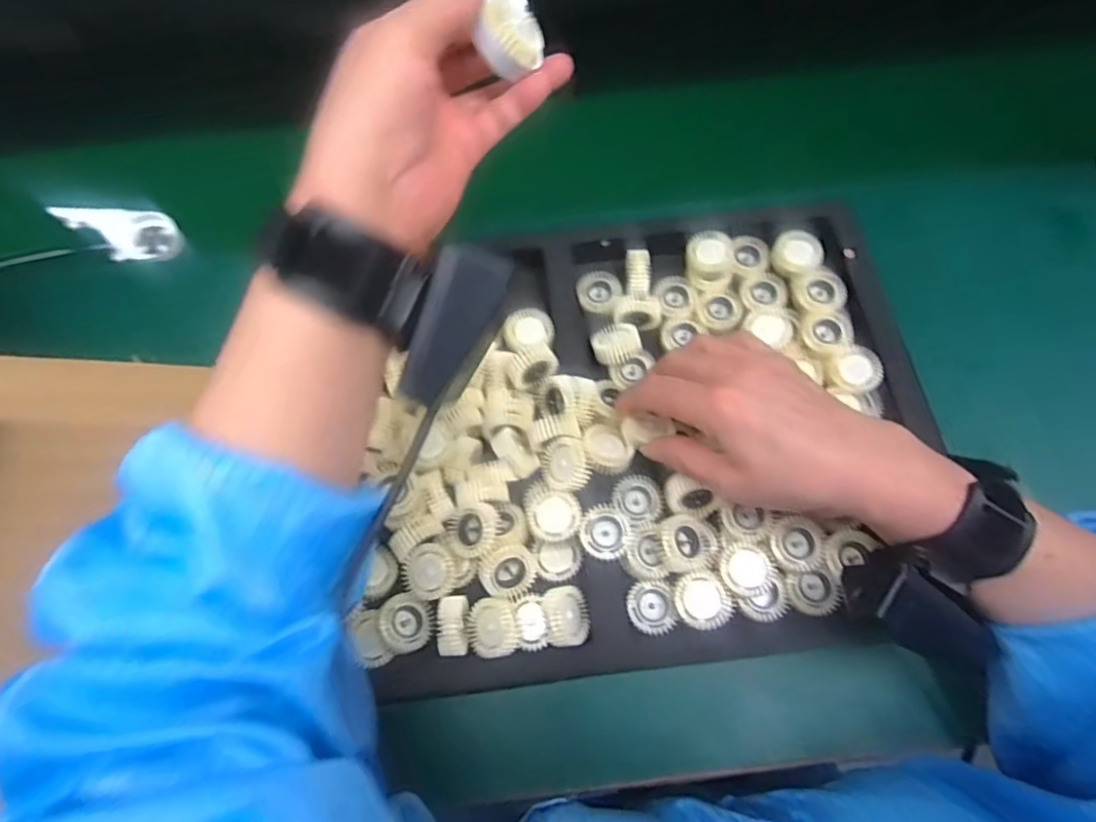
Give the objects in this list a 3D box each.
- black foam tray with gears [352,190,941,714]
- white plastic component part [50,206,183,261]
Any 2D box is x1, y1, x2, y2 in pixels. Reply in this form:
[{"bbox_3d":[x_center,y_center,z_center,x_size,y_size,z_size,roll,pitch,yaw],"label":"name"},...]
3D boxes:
[{"bbox_3d":[0.052,0.003,0.371,0.362,0.031,0.290,-7,69,-1],"label":"black foam tray with gears"},{"bbox_3d":[-0.352,-0.144,0.483,0.081,0.028,0.052,-16,71,-23],"label":"white plastic component part"}]

